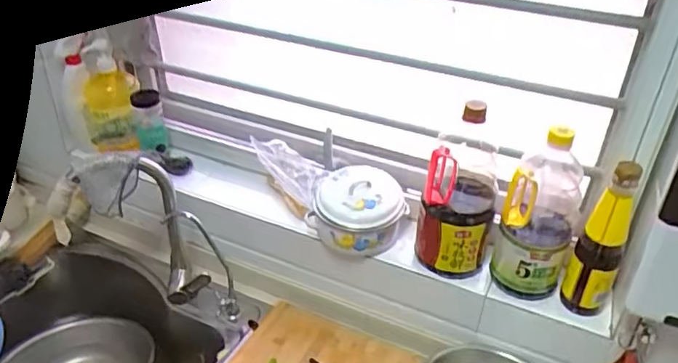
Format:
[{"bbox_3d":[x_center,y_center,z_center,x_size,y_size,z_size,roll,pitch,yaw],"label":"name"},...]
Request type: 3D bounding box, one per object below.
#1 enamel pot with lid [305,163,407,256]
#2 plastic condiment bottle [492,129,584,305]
[{"bbox_3d":[0.033,0.063,1.017,0.163,0.122,0.147,3,33,1],"label":"enamel pot with lid"},{"bbox_3d":[0.311,0.046,0.872,0.106,0.283,0.104,11,34,13],"label":"plastic condiment bottle"}]

